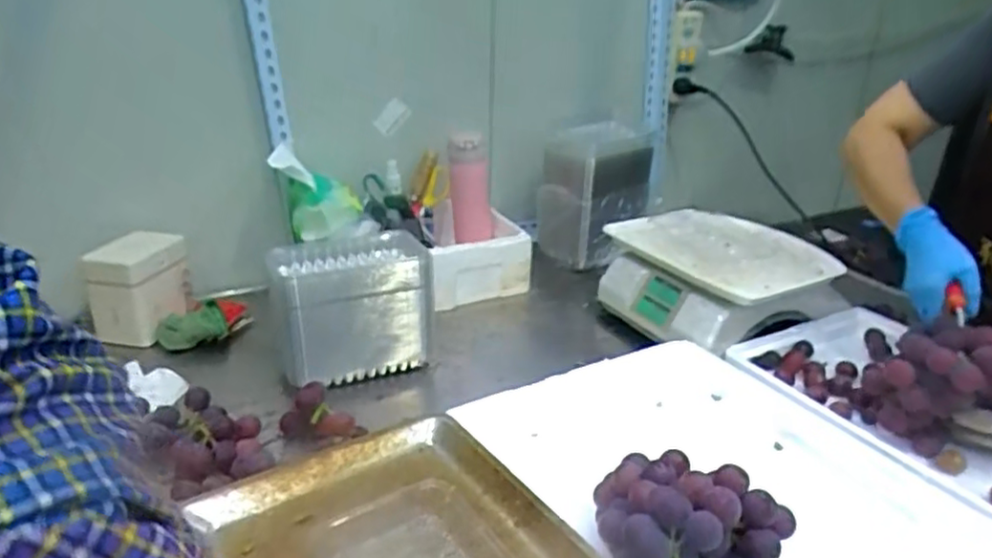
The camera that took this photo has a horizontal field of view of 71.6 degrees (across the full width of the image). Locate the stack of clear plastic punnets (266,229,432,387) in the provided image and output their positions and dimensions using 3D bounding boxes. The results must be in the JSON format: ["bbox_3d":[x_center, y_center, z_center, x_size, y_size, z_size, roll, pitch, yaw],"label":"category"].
[{"bbox_3d":[-0.192,0.041,0.928,0.197,0.154,0.125,-14,27,-25],"label":"stack of clear plastic punnets"}]

